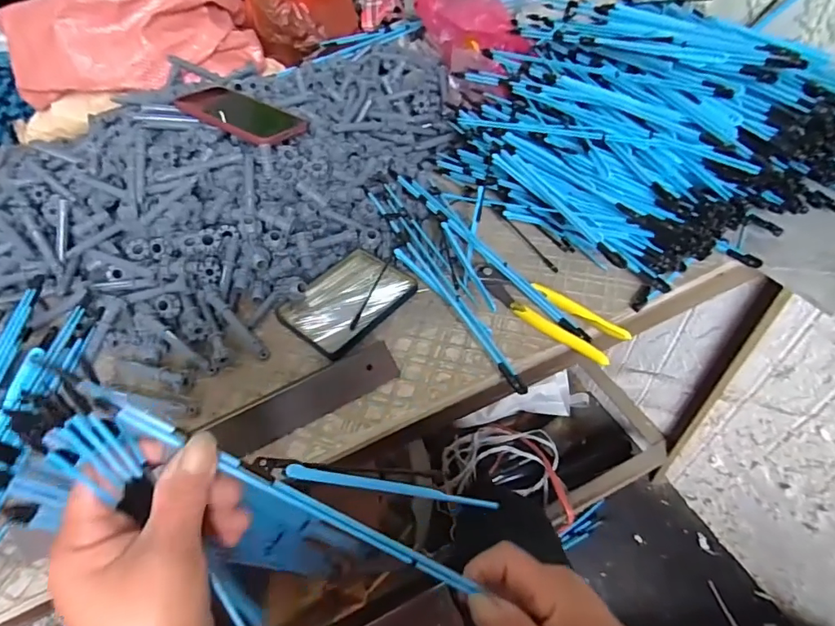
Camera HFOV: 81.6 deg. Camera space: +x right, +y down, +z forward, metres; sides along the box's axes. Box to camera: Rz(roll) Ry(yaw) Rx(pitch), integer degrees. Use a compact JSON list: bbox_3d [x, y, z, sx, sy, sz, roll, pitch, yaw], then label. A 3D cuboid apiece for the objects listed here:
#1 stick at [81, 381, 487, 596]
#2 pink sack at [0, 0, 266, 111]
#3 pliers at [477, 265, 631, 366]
[{"bbox_3d":[-0.061,0.099,0.254,0.230,0.005,0.009,35,50,-15],"label":"stick"},{"bbox_3d":[-0.400,-0.406,0.696,0.337,0.142,0.160,-31,53,-21],"label":"pink sack"},{"bbox_3d":[0.123,-0.003,0.479,0.159,0.016,0.049,34,59,29],"label":"pliers"}]

